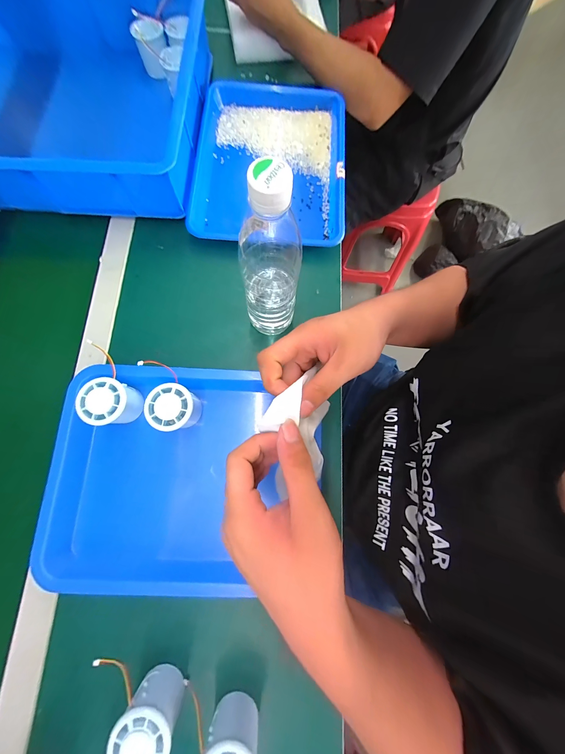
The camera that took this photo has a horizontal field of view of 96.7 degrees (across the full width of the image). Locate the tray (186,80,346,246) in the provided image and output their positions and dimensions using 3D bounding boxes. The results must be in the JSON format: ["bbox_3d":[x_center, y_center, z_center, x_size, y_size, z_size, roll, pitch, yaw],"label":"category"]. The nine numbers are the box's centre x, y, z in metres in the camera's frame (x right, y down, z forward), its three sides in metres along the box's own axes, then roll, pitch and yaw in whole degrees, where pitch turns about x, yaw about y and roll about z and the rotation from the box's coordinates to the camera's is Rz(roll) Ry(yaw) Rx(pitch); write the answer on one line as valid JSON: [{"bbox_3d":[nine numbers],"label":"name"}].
[{"bbox_3d":[-0.020,-0.362,0.437,0.249,0.037,0.313,4,80,0],"label":"tray"}]

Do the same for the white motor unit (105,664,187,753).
[{"bbox_3d":[-0.136,0.357,0.263,0.058,0.056,0.053,14,77,1],"label":"white motor unit"}]

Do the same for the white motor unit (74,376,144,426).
[{"bbox_3d":[-0.219,0.033,0.322,0.058,0.043,0.056,-5,78,-3],"label":"white motor unit"}]

